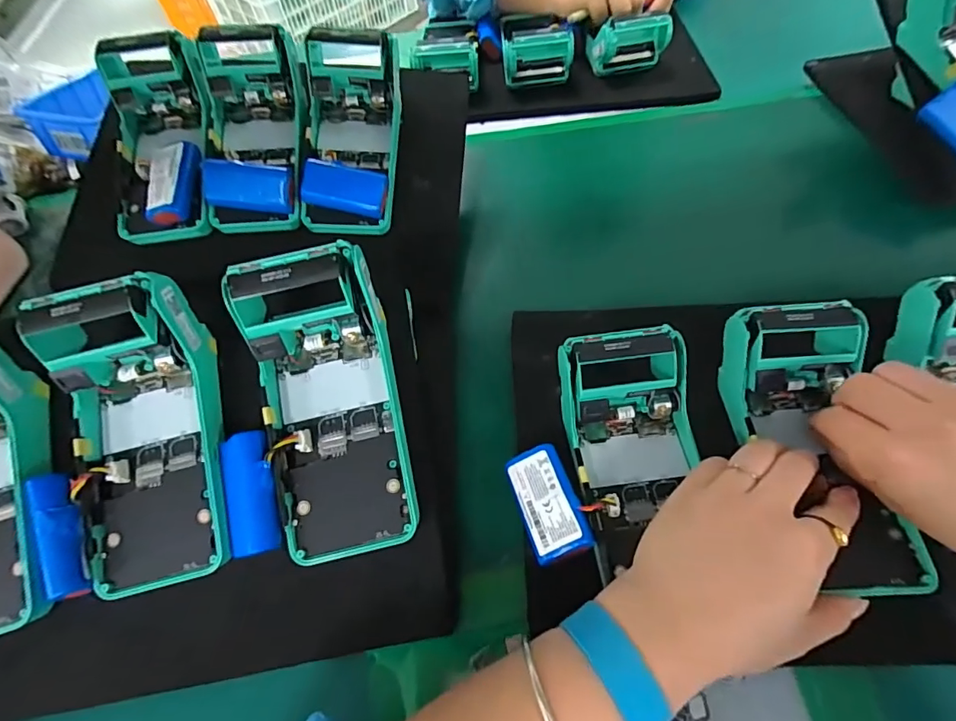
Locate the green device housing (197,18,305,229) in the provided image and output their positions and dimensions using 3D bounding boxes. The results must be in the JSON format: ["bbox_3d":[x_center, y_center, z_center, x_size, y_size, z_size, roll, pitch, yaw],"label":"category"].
[{"bbox_3d":[-0.190,-0.192,0.416,0.084,0.068,0.162,-4,86,0],"label":"green device housing"}]

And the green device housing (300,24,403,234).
[{"bbox_3d":[-0.110,-0.189,0.415,0.073,0.058,0.162,2,88,4],"label":"green device housing"}]

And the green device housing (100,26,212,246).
[{"bbox_3d":[-0.269,-0.182,0.408,0.083,0.062,0.164,-10,82,-4],"label":"green device housing"}]

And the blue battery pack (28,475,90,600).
[{"bbox_3d":[-0.228,0.095,0.262,0.021,0.017,0.068,-19,78,-9],"label":"blue battery pack"}]

